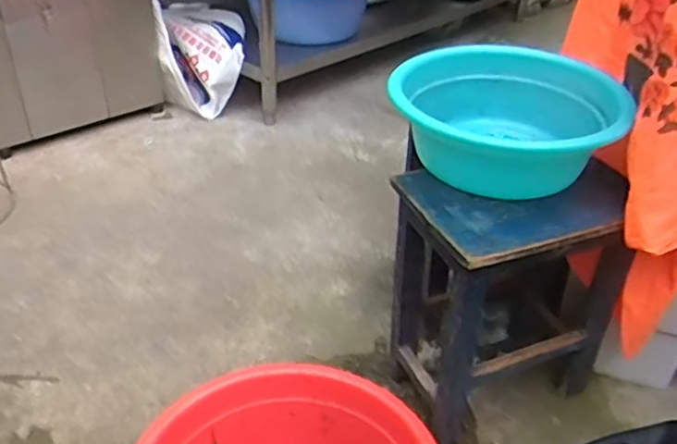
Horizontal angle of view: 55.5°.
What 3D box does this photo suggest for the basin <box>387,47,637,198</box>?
[{"bbox_3d":[0.247,-0.152,0.984,0.332,0.122,0.328,2,33,-1],"label":"basin"}]

